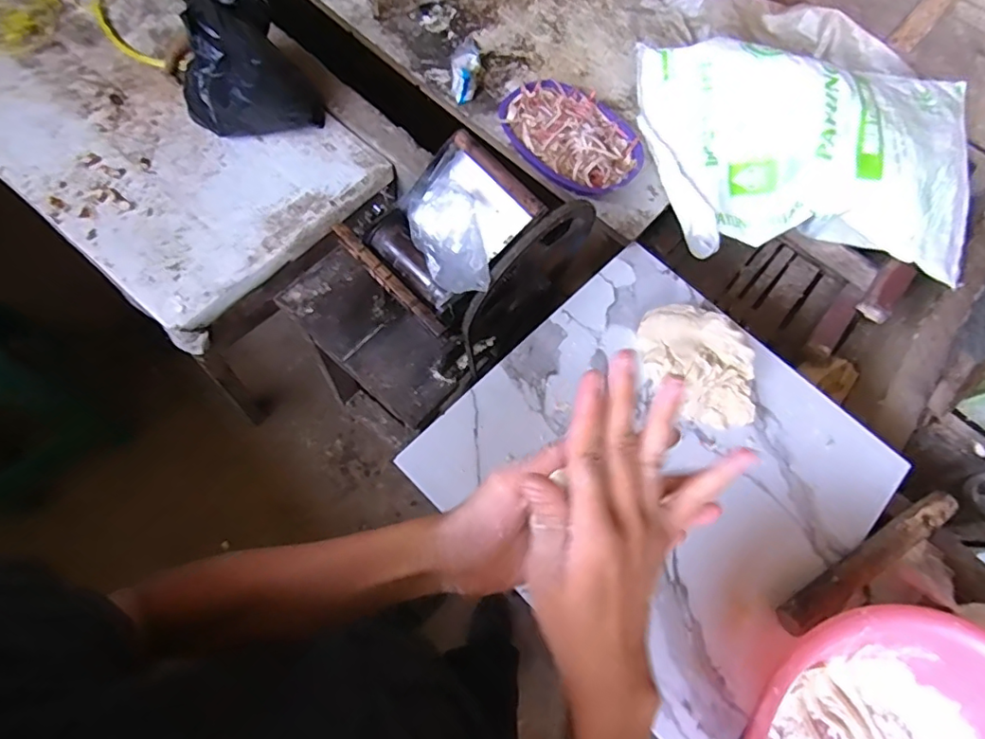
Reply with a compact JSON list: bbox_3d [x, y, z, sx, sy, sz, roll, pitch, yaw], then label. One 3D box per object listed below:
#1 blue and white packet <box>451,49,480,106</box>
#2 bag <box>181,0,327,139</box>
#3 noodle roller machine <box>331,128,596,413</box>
[{"bbox_3d":[-0.060,-0.643,1.192,0.058,0.045,0.134,8,81,1],"label":"blue and white packet"},{"bbox_3d":[-0.471,-0.591,1.028,0.247,0.279,0.208,-21,73,-15],"label":"bag"},{"bbox_3d":[-0.038,-0.178,0.865,0.291,0.330,0.232,-39,79,-19],"label":"noodle roller machine"}]

